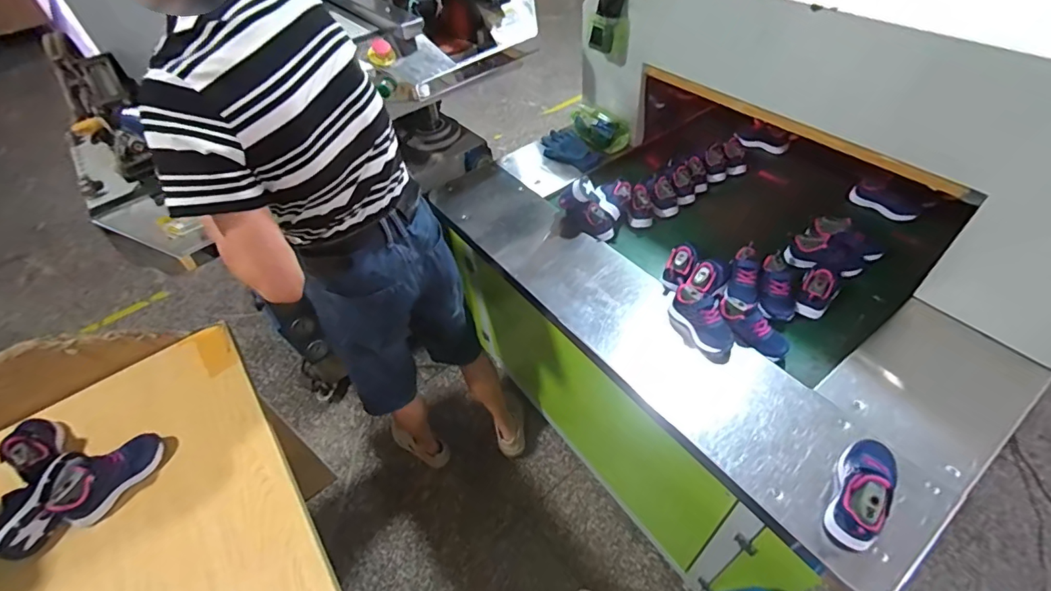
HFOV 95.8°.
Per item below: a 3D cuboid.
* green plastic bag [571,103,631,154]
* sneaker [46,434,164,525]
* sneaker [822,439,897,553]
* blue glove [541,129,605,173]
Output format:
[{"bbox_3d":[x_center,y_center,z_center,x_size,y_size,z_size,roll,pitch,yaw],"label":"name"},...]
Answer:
[{"bbox_3d":[0.217,-0.509,1.456,0.097,0.097,0.197,-32,53,-21],"label":"green plastic bag"},{"bbox_3d":[-0.681,0.293,0.777,0.079,0.079,0.154,12,51,16],"label":"sneaker"},{"bbox_3d":[0.510,0.285,0.707,0.177,0.088,0.084,-38,55,-25],"label":"sneaker"},{"bbox_3d":[0.135,-0.444,1.453,0.126,0.030,0.242,-24,50,-15],"label":"blue glove"}]

